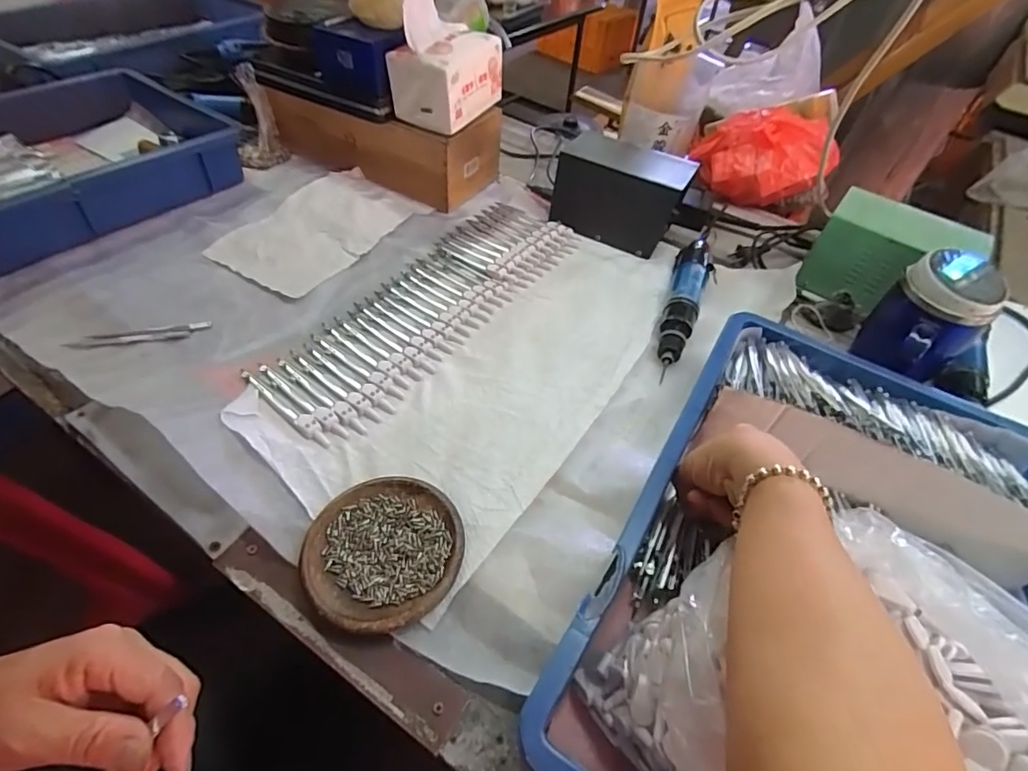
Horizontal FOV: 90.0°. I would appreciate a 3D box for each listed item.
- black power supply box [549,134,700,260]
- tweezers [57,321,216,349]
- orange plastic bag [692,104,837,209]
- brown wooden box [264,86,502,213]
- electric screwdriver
[{"bbox_3d":[0.139,-0.257,0.676,0.168,0.096,0.097,19,49,14],"label":"black power supply box"},{"bbox_3d":[-0.372,-0.048,0.514,0.124,0.007,0.020,-11,49,-13],"label":"tweezers"},{"bbox_3d":[0.373,-0.357,0.785,0.171,0.093,0.145,4,49,-3],"label":"orange plastic bag"},{"bbox_3d":[-0.189,-0.365,0.753,0.315,0.094,0.125,22,50,16],"label":"brown wooden box"},{"bbox_3d":[0.200,-0.104,0.597,0.039,0.029,0.237,16,49,11],"label":"electric screwdriver"}]

